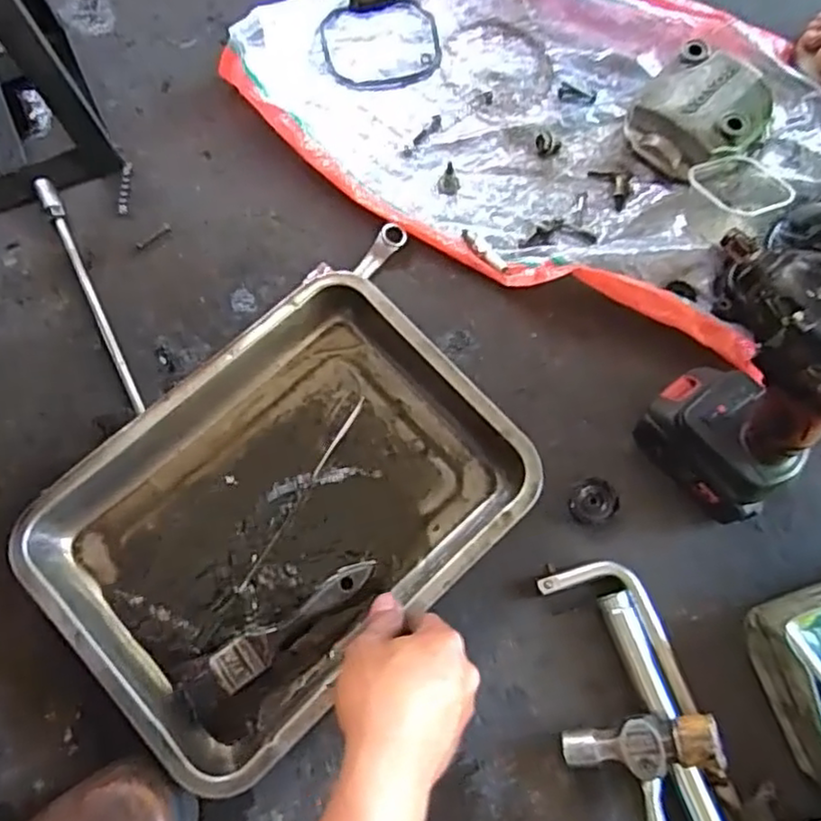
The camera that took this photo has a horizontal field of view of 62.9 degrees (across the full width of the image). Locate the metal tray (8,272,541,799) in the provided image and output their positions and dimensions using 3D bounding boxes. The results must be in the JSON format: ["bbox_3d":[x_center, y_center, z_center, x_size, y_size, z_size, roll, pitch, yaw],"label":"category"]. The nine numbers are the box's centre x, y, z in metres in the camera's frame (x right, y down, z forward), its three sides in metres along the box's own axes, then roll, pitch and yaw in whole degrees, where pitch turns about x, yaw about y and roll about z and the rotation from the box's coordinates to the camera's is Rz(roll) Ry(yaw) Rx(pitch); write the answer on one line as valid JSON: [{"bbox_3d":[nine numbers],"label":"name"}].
[{"bbox_3d":[-0.099,0.081,0.537,0.347,0.062,0.256,-42,75,-12],"label":"metal tray"}]

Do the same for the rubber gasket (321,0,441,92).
[{"bbox_3d":[-0.032,-0.396,0.731,0.126,0.009,0.120,-7,71,-1],"label":"rubber gasket"}]

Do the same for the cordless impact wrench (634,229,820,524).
[{"bbox_3d":[0.233,-0.009,0.461,0.065,0.246,0.144,-31,73,-8],"label":"cordless impact wrench"}]

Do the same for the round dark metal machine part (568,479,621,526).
[{"bbox_3d":[0.152,0.075,0.555,0.040,0.007,0.034,-15,71,-4],"label":"round dark metal machine part"}]

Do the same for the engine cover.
[{"bbox_3d":[0.283,-0.291,0.661,0.117,0.054,0.120,-42,75,-12],"label":"engine cover"}]

